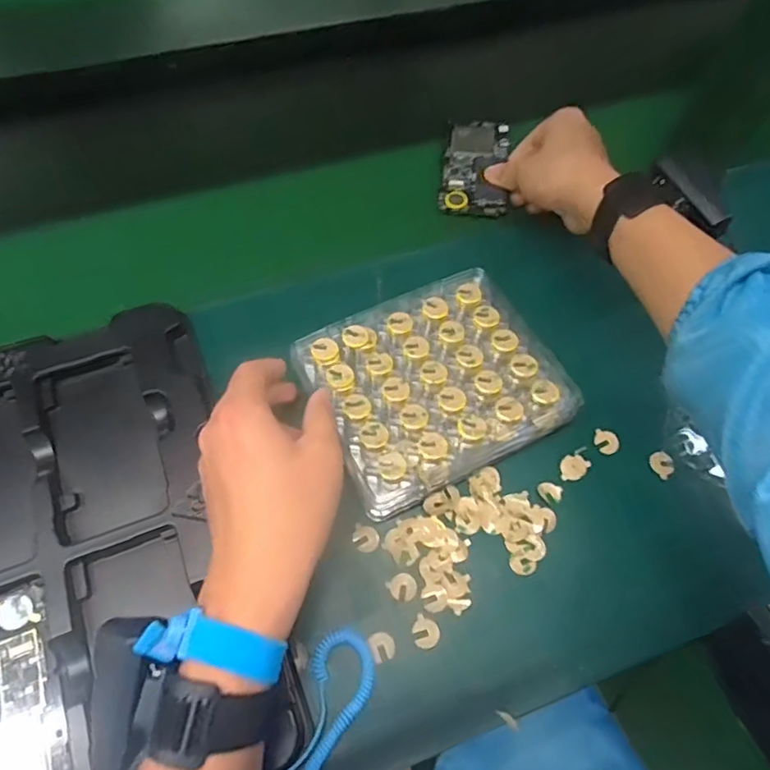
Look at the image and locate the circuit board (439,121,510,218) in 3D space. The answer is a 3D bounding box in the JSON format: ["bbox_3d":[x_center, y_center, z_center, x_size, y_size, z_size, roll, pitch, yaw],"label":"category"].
[{"bbox_3d":[0.092,-0.219,0.559,0.063,0.013,0.121,8,66,0],"label":"circuit board"}]

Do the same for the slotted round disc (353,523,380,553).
[{"bbox_3d":[-0.013,0.107,0.387,0.018,0.004,0.018,2,63,-3],"label":"slotted round disc"}]

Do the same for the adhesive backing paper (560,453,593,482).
[{"bbox_3d":[0.142,0.062,0.419,0.019,0.008,0.023,31,65,12],"label":"adhesive backing paper"}]

